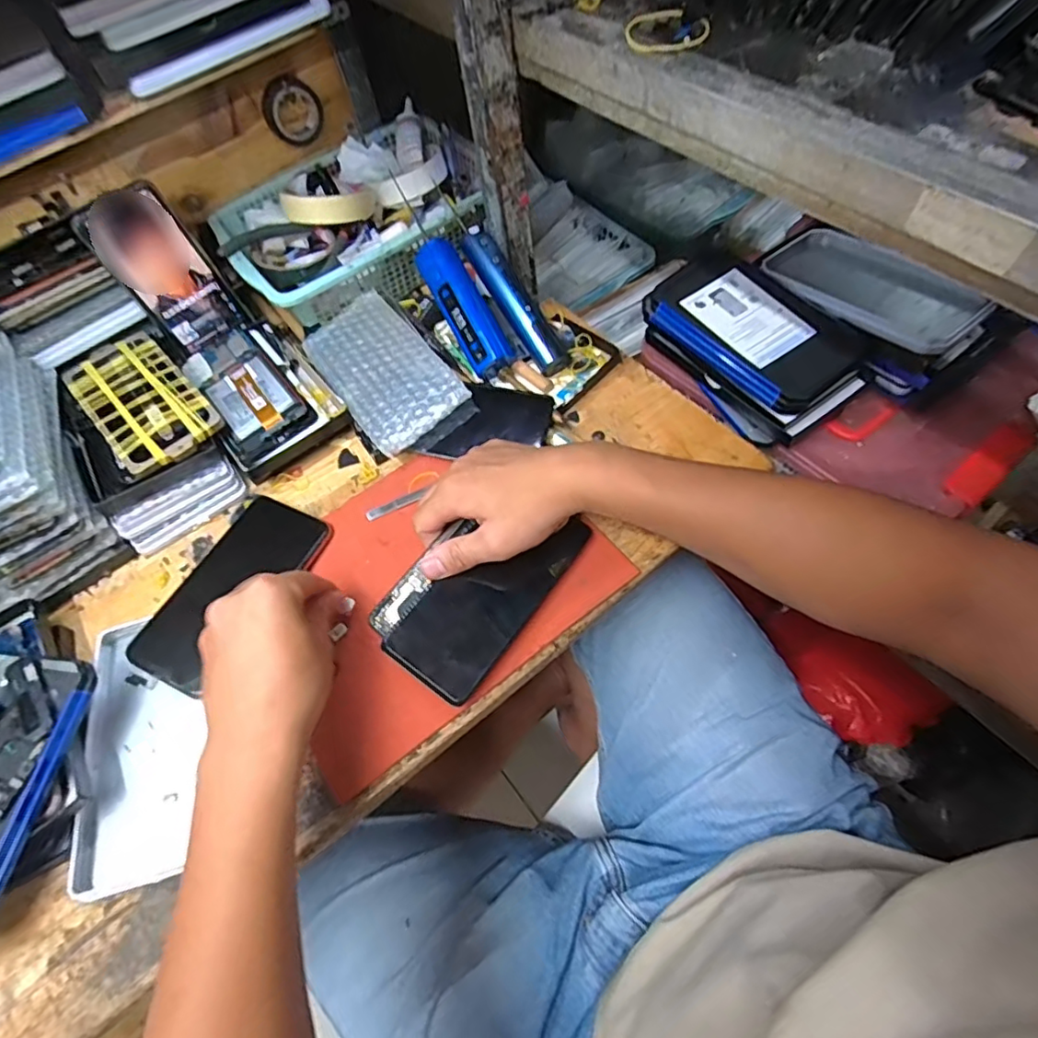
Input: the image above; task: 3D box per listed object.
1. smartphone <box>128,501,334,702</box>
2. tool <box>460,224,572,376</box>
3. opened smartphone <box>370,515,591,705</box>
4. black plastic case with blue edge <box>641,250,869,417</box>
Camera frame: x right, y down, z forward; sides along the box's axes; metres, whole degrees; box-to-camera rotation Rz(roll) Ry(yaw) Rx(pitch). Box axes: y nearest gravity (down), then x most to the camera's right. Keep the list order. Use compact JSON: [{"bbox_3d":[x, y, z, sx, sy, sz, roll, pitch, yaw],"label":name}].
[{"bbox_3d":[-0.226,0.051,0.455,0.092,0.009,0.157,20,57,16],"label":"smartphone"},{"bbox_3d":[-0.002,-0.203,0.539,0.032,0.027,0.153,-30,83,-12],"label":"tool"},{"bbox_3d":[-0.027,0.044,0.422,0.091,0.016,0.157,35,71,16],"label":"opened smartphone"},{"bbox_3d":[0.205,-0.170,0.521,0.099,0.035,0.174,-39,63,-14],"label":"black plastic case with blue edge"}]

